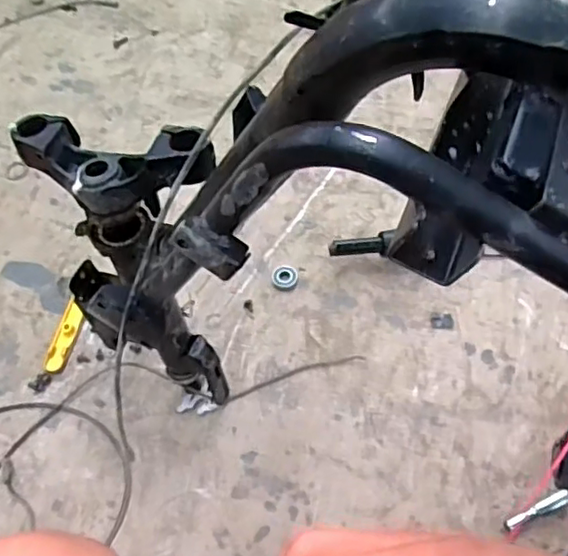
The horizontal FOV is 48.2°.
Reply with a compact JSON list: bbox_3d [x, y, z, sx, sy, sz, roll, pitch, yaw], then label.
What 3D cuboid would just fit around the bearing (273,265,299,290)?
[{"bbox_3d":[0.002,-0.003,0.871,0.034,0.011,0.038,17,62,10],"label":"bearing"}]

